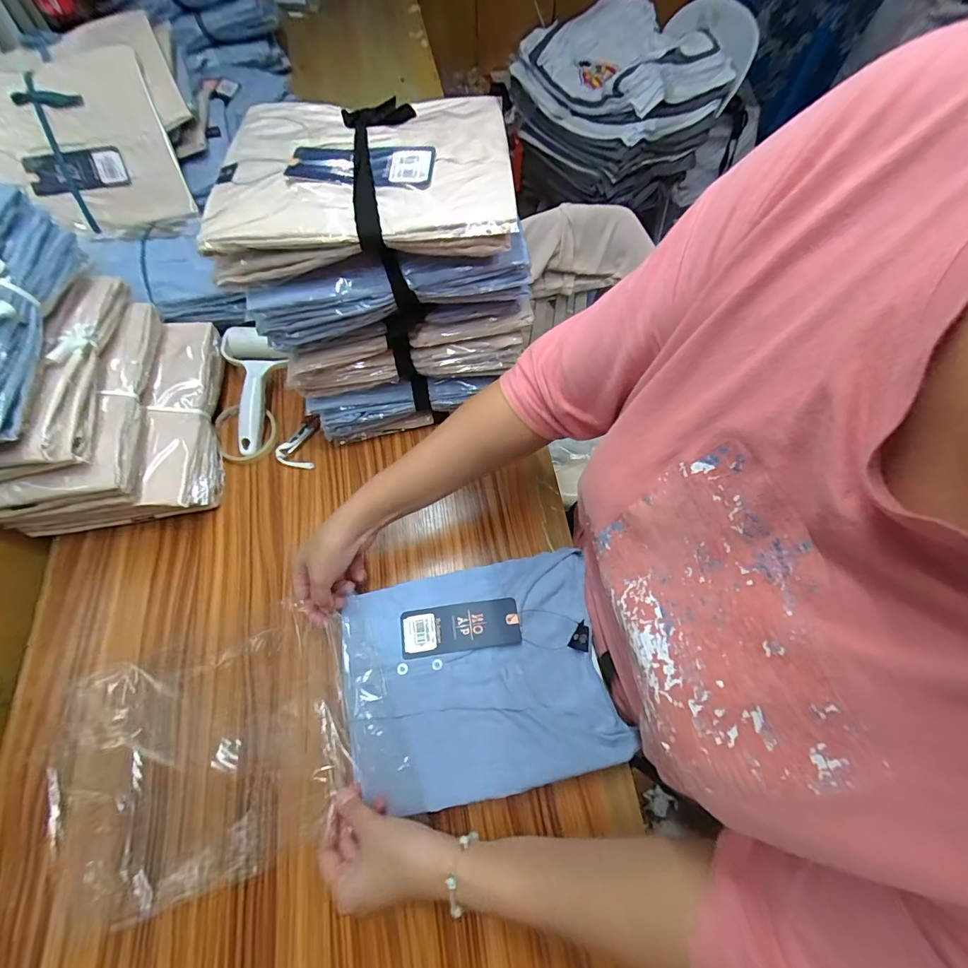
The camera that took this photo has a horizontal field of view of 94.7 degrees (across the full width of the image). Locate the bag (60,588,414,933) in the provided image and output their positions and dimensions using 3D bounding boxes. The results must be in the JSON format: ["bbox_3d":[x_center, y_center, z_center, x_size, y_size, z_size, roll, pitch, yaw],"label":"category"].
[{"bbox_3d":[-0.246,0.250,0.424,0.315,0.019,0.201,-19,66,-3],"label":"bag"}]

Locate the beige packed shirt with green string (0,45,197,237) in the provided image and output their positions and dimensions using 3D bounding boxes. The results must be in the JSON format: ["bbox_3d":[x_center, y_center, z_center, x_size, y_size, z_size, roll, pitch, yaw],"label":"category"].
[{"bbox_3d":[-0.553,-0.443,0.591,0.241,0.033,0.199,-15,110,-5],"label":"beige packed shirt with green string"}]

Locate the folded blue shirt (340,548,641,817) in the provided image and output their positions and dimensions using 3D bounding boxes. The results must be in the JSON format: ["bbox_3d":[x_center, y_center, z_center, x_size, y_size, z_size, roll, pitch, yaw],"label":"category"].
[{"bbox_3d":[-0.004,0.188,0.443,0.251,0.018,0.204,-12,66,-6],"label":"folded blue shirt"}]

